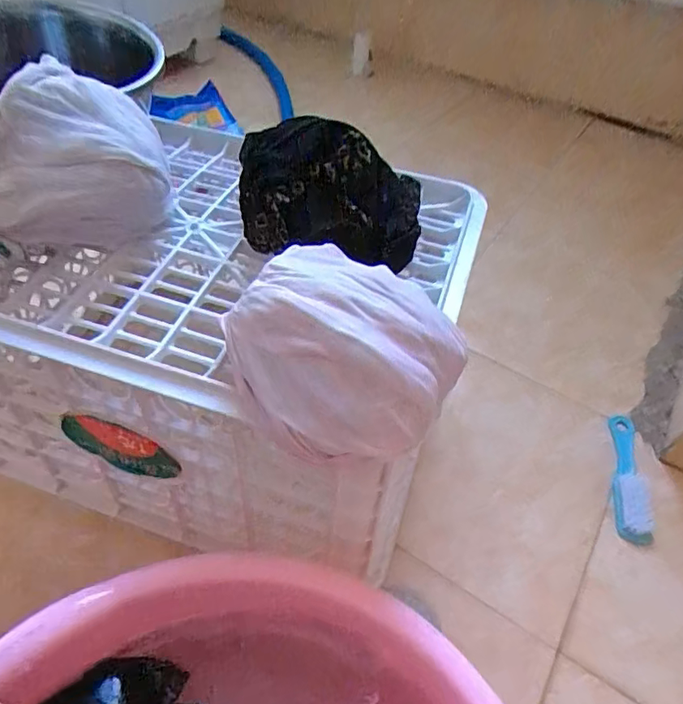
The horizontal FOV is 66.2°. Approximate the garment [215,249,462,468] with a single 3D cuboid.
[{"bbox_3d":[-0.006,-0.007,0.322,0.143,0.068,0.119,37,55,26],"label":"garment"}]

